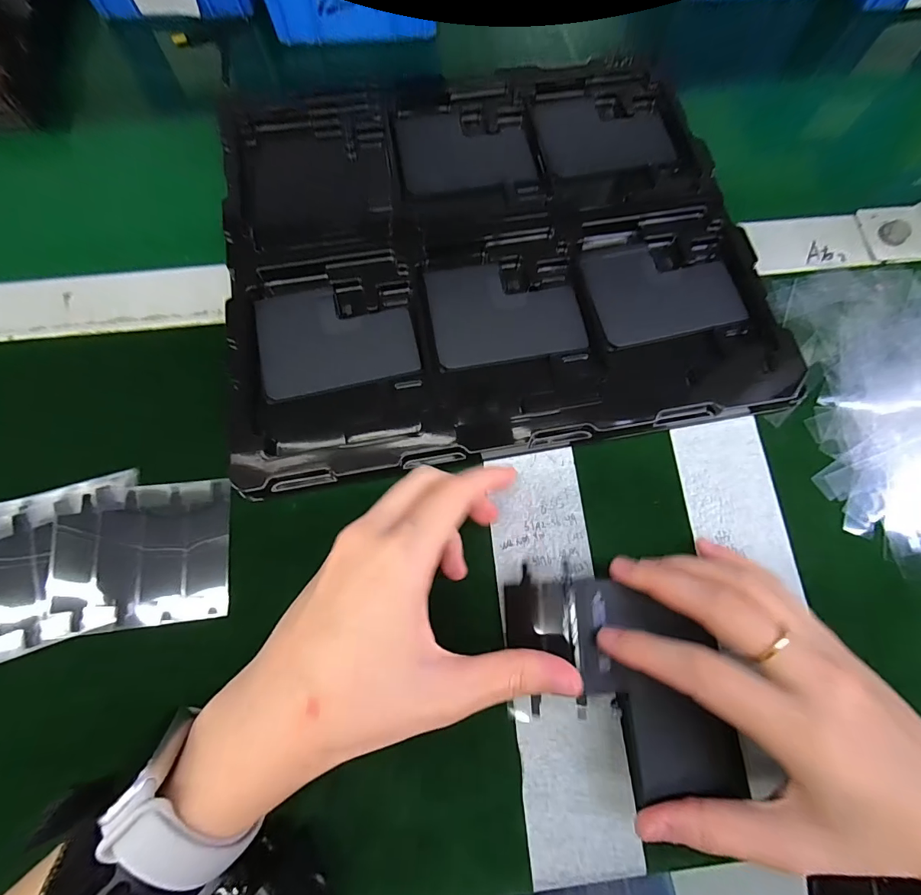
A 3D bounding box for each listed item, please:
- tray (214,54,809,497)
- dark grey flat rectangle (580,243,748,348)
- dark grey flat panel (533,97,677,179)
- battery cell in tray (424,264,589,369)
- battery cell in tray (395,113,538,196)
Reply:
[{"bbox_3d":[0.013,-0.133,0.275,0.314,0.016,0.282,-10,75,-3],"label":"tray"},{"bbox_3d":[0.124,-0.099,0.265,0.086,0.004,0.066,-11,75,-4],"label":"dark grey flat rectangle"},{"bbox_3d":[0.102,-0.226,0.309,0.089,0.009,0.065,-4,74,-2],"label":"dark grey flat panel"},{"bbox_3d":[0.027,-0.084,0.262,0.089,0.004,0.065,-8,75,-3],"label":"battery cell in tray"},{"bbox_3d":[0.004,-0.208,0.300,0.089,0.007,0.069,-8,75,-3],"label":"battery cell in tray"}]

